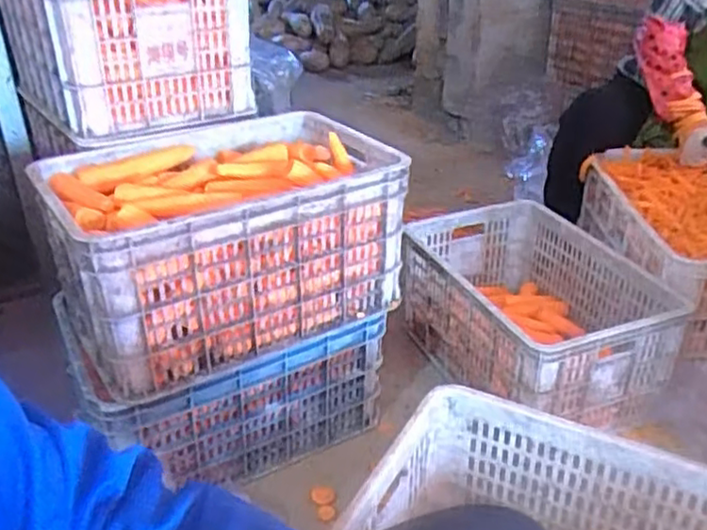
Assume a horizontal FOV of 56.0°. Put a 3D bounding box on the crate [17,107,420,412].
[{"bbox_3d":[-0.220,-0.057,1.130,0.509,0.253,0.377,-19,34,-29],"label":"crate"}]

